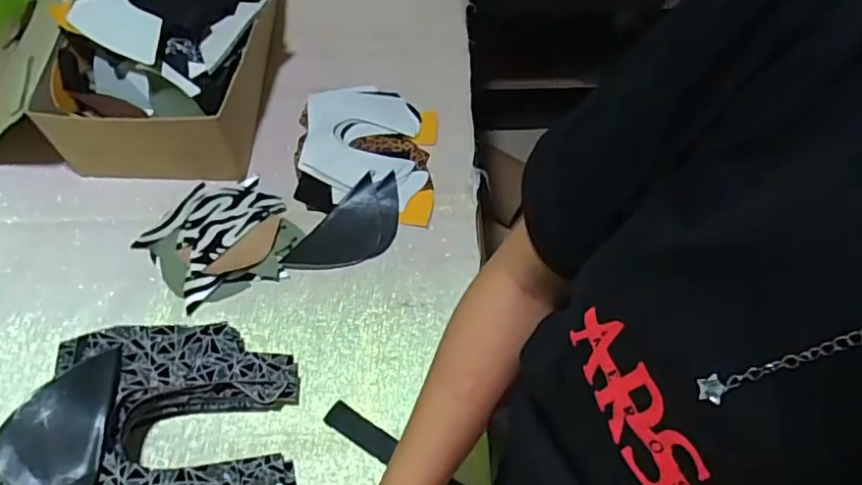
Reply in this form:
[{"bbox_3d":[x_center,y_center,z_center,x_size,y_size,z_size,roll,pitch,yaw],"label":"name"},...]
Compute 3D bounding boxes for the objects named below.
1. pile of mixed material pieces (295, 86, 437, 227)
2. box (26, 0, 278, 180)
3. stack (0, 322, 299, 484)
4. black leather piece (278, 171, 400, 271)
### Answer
[{"bbox_3d":[-0.078,-0.117,0.699,0.162,0.022,0.188,3,61,1],"label":"pile of mixed material pieces"},{"bbox_3d":[-0.309,-0.248,0.698,0.227,0.156,0.320,-2,61,-1],"label":"box"},{"bbox_3d":[-0.234,0.164,0.501,0.219,0.103,0.208,-3,61,-2],"label":"stack"},{"bbox_3d":[-0.085,-0.013,0.655,0.072,0.018,0.151,37,67,18],"label":"black leather piece"}]

